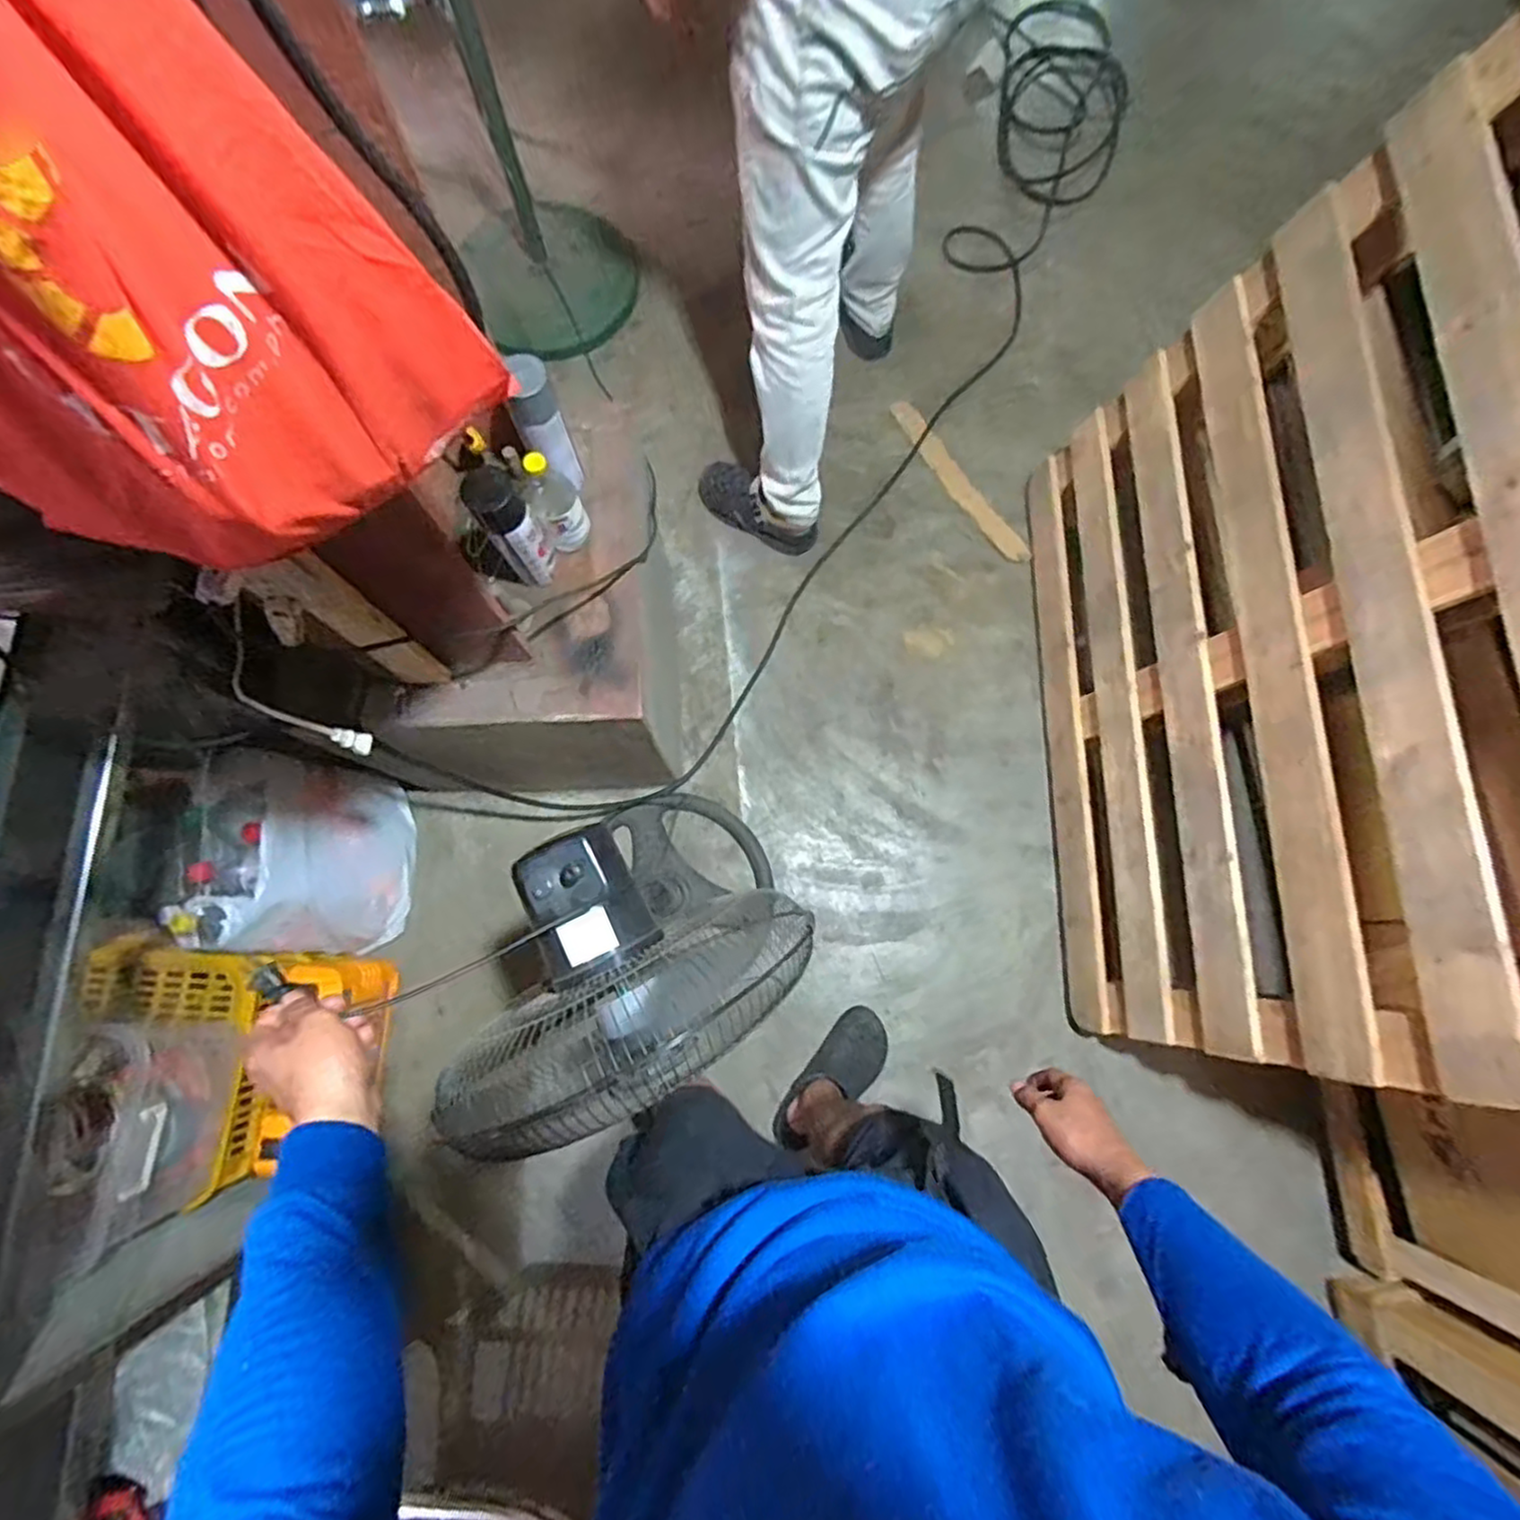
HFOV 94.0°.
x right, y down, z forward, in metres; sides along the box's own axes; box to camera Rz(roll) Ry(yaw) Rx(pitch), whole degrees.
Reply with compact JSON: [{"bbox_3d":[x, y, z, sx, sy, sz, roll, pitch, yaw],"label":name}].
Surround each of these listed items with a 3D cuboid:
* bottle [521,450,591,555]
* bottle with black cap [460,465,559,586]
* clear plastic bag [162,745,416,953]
[{"bbox_3d":[-0.275,-0.351,0.954,0.064,0.158,0.070,0,77,-1],"label":"bottle"},{"bbox_3d":[-0.323,-0.298,0.936,0.067,0.181,0.062,-29,79,-8],"label":"bottle with black cap"},{"bbox_3d":[-0.814,0.175,1.286,0.256,0.262,0.331,6,77,0],"label":"clear plastic bag"}]

